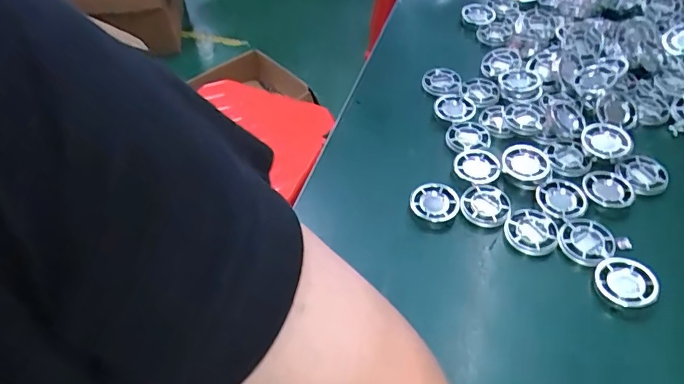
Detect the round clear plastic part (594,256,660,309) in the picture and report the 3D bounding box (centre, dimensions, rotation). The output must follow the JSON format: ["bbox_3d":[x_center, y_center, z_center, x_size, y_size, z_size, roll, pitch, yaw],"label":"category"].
[{"bbox_3d":[0.202,0.063,0.338,0.039,0.010,0.038,-2,50,3],"label":"round clear plastic part"}]

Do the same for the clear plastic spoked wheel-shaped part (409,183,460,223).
[{"bbox_3d":[0.076,0.010,0.390,0.036,0.013,0.036,-2,50,3],"label":"clear plastic spoked wheel-shaped part"}]

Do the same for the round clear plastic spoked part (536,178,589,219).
[{"bbox_3d":[0.176,0.006,0.385,0.033,0.008,0.037,-31,54,-20],"label":"round clear plastic spoked part"}]

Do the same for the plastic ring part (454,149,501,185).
[{"bbox_3d":[0.117,-0.023,0.411,0.037,0.009,0.034,-2,50,3],"label":"plastic ring part"}]

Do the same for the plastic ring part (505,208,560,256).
[{"bbox_3d":[0.147,0.030,0.371,0.039,0.006,0.037,14,52,16],"label":"plastic ring part"}]

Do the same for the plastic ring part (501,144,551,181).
[{"bbox_3d":[0.157,-0.024,0.407,0.037,0.010,0.037,-2,50,3],"label":"plastic ring part"}]

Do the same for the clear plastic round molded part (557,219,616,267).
[{"bbox_3d":[0.187,0.036,0.363,0.040,0.005,0.037,-38,57,-24],"label":"clear plastic round molded part"}]

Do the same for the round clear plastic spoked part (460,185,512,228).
[{"bbox_3d":[0.117,0.010,0.388,0.038,0.007,0.037,-2,50,3],"label":"round clear plastic spoked part"}]

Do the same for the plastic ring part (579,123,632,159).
[{"bbox_3d":[0.232,-0.044,0.419,0.040,0.009,0.037,26,73,29],"label":"plastic ring part"}]

